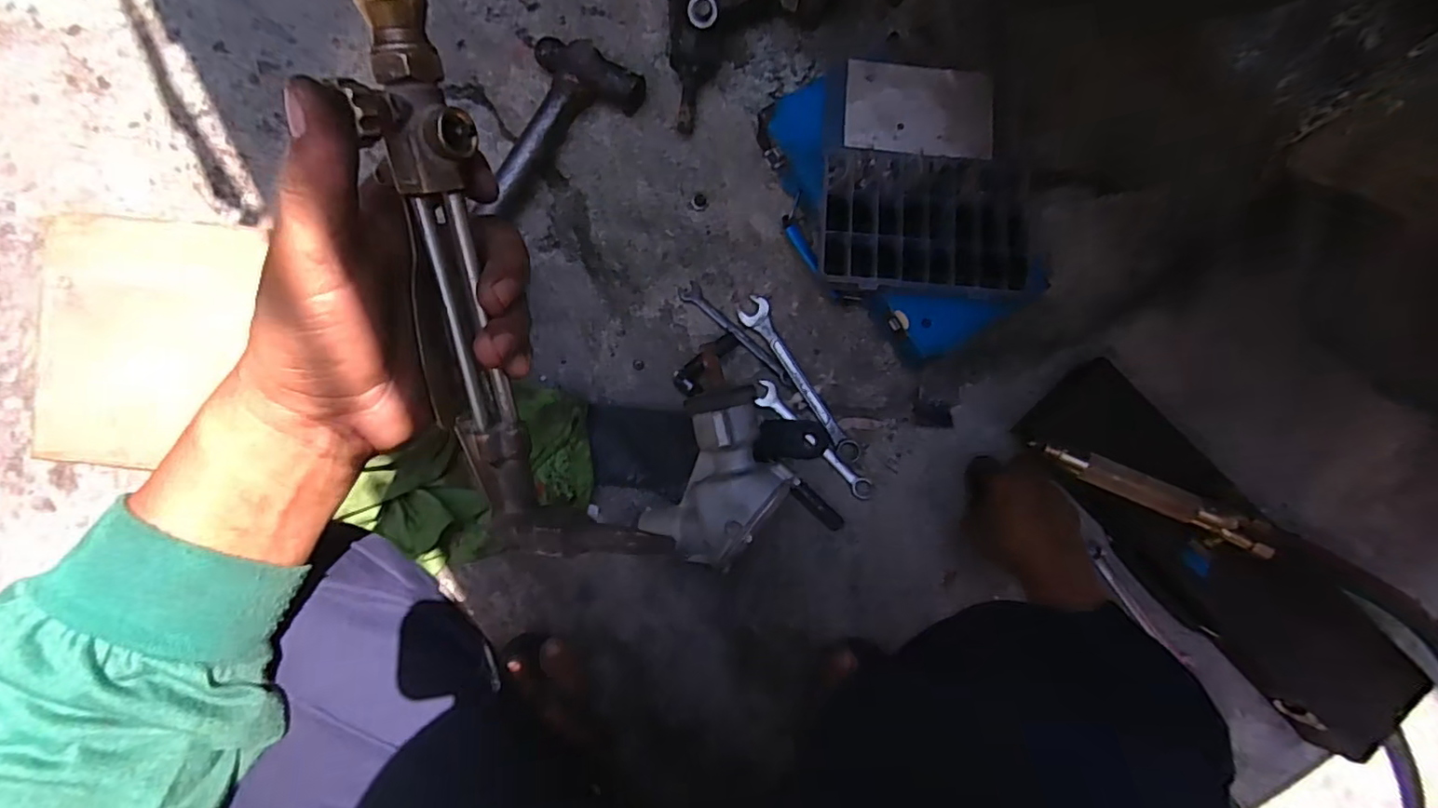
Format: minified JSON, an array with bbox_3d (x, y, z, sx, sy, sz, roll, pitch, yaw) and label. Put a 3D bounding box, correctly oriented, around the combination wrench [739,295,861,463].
[{"bbox_3d":[0.087,-0.026,0.645,0.030,0.011,0.201,-33,81,-4],"label":"combination wrench"}]

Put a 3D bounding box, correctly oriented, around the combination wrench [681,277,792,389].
[{"bbox_3d":[0.022,-0.076,0.658,0.159,0.007,0.020,42,84,8],"label":"combination wrench"}]

